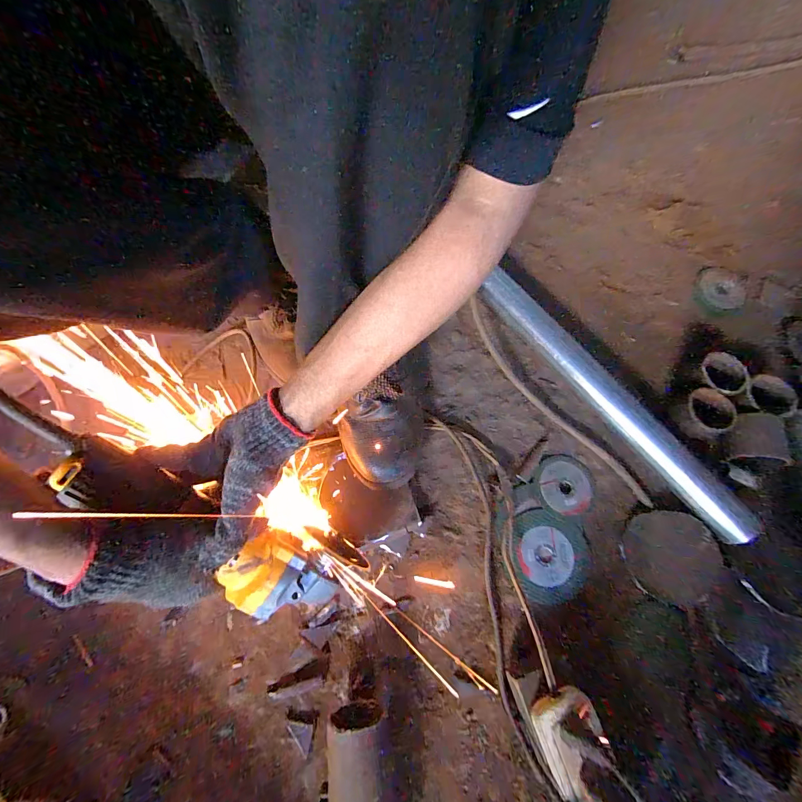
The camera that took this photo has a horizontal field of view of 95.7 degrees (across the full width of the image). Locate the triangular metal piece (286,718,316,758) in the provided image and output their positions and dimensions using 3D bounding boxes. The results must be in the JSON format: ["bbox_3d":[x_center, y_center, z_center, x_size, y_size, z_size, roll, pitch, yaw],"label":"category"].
[{"bbox_3d":[-0.108,0.353,0.380,0.028,0.011,0.028,12,72,3],"label":"triangular metal piece"}]

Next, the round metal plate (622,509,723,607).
[{"bbox_3d":[0.328,0.188,0.439,0.096,0.014,0.106,-7,71,-3],"label":"round metal plate"}]

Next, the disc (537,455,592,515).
[{"bbox_3d":[0.212,0.107,0.465,0.069,0.004,0.072,0,71,0],"label":"disc"}]

